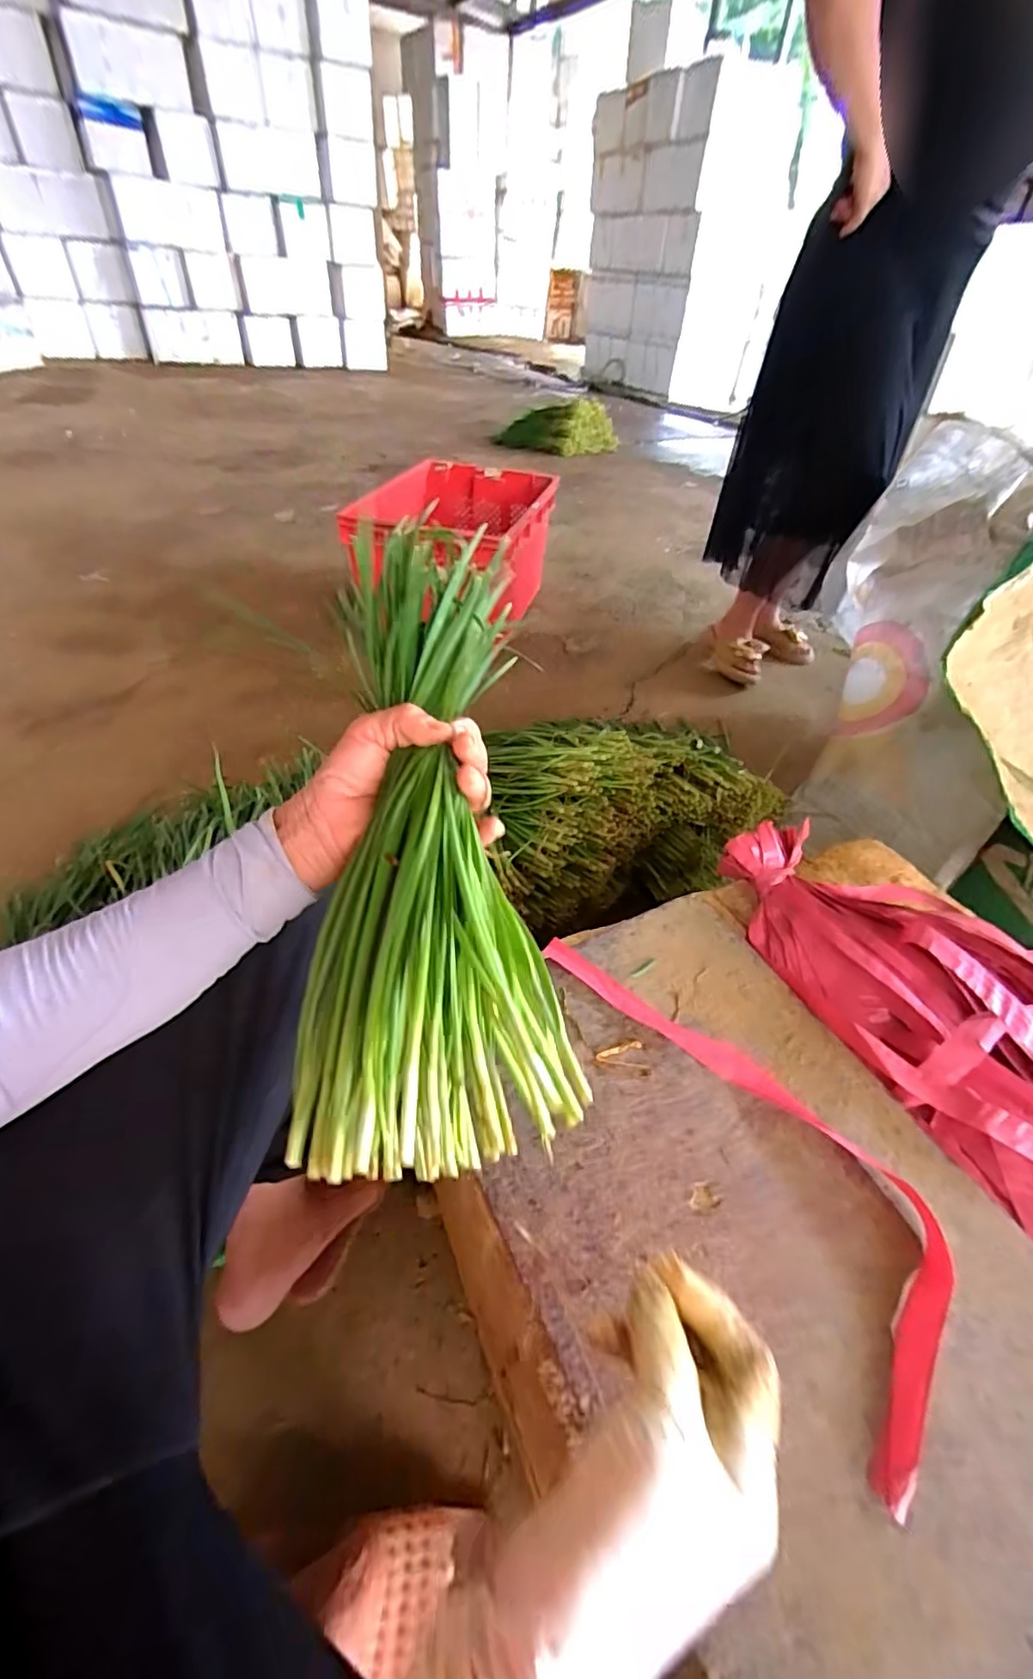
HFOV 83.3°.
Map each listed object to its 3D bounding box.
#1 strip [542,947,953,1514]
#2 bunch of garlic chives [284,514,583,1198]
[{"bbox_3d":[0.161,0.192,0.411,0.129,0.013,0.350,-19,48,-20],"label":"strip"},{"bbox_3d":[-0.056,-0.031,0.337,0.127,0.071,0.391,-3,63,-5],"label":"bunch of garlic chives"}]

